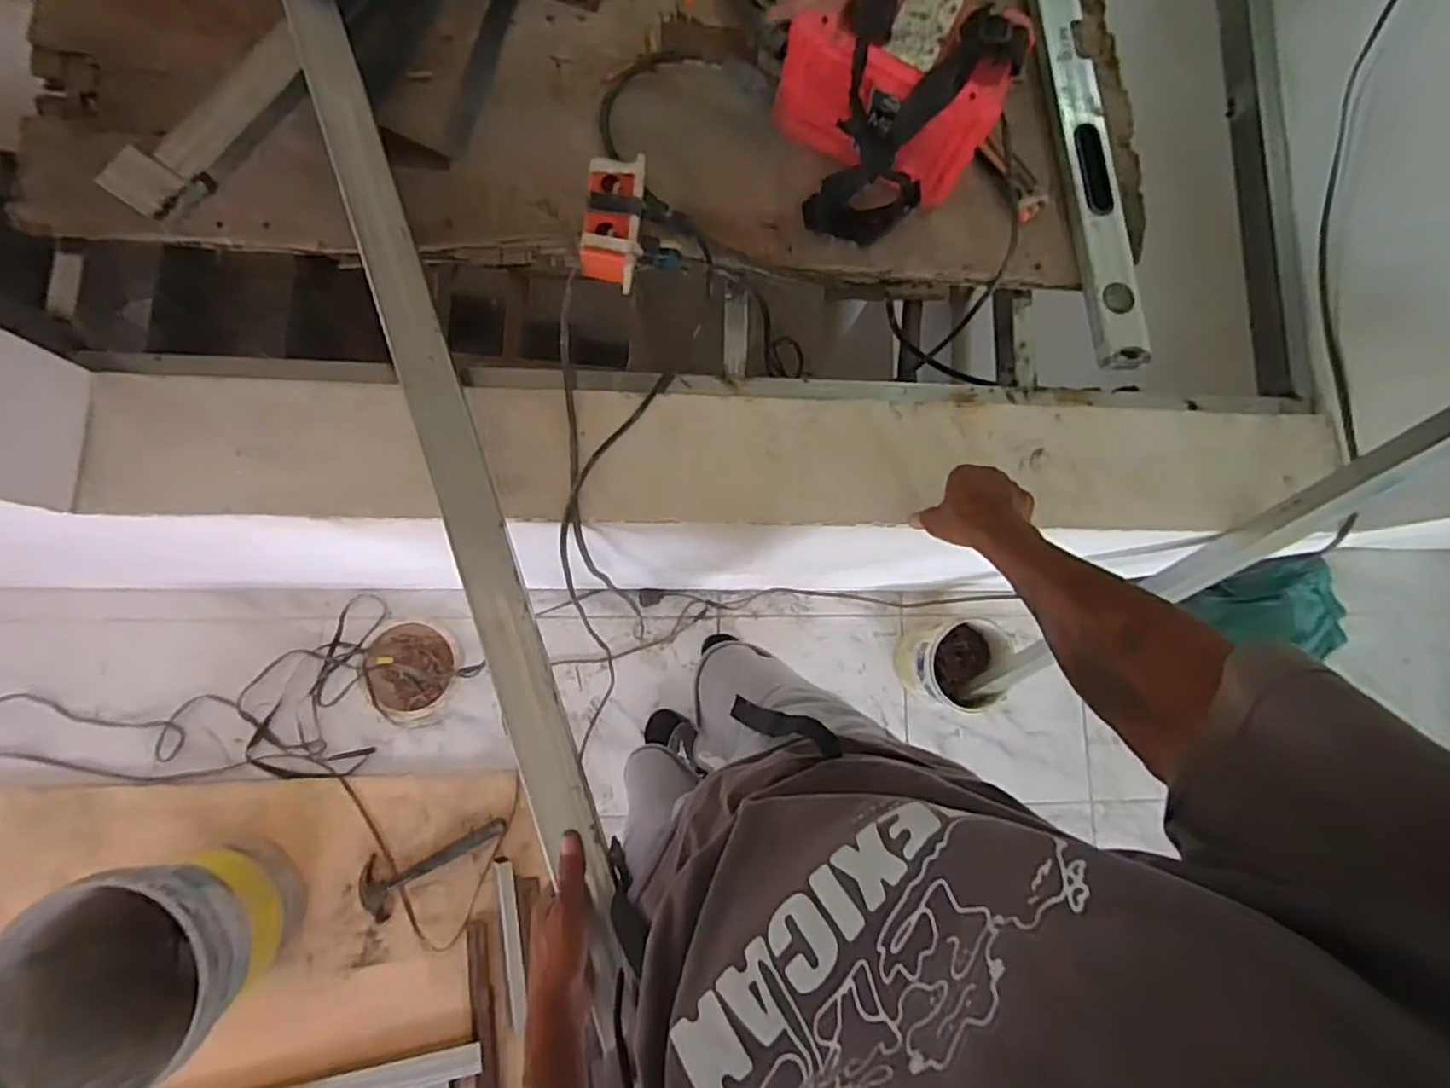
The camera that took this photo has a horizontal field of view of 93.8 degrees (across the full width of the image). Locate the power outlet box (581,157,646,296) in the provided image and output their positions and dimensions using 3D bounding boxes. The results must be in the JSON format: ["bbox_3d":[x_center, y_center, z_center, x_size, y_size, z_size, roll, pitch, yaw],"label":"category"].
[{"bbox_3d":[-0.112,-0.318,0.686,0.060,0.072,0.113,5,82,-5],"label":"power outlet box"}]

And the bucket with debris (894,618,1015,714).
[{"bbox_3d":[0.455,0.231,1.360,0.172,0.185,0.184,1,82,-5],"label":"bucket with debris"}]

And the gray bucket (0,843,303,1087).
[{"bbox_3d":[-0.883,0.644,1.085,0.267,0.326,0.283,1,82,-5],"label":"gray bucket"}]

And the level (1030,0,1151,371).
[{"bbox_3d":[0.401,-0.575,0.794,0.065,0.034,0.767,-6,83,-6],"label":"level"}]

